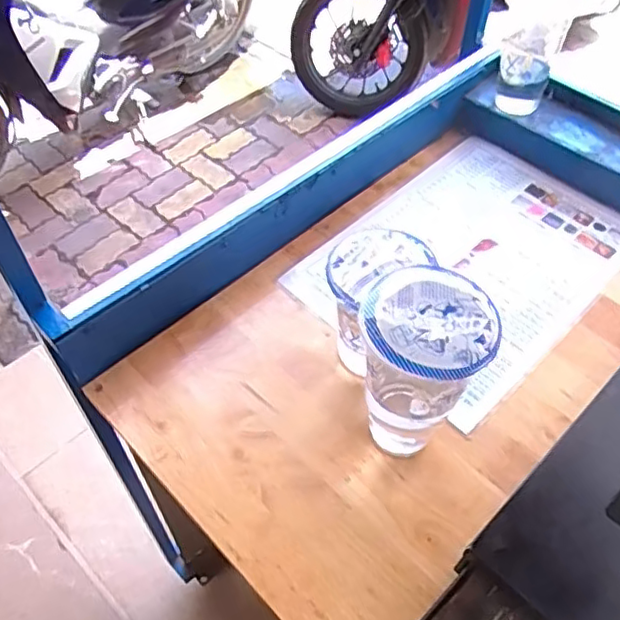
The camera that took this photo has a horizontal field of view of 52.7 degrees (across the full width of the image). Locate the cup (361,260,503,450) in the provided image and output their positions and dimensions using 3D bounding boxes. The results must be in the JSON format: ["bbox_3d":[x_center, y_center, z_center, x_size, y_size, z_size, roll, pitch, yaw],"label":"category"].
[{"bbox_3d":[0.103,0.063,0.584,0.101,0.197,0.107,-1,54,1],"label":"cup"}]

